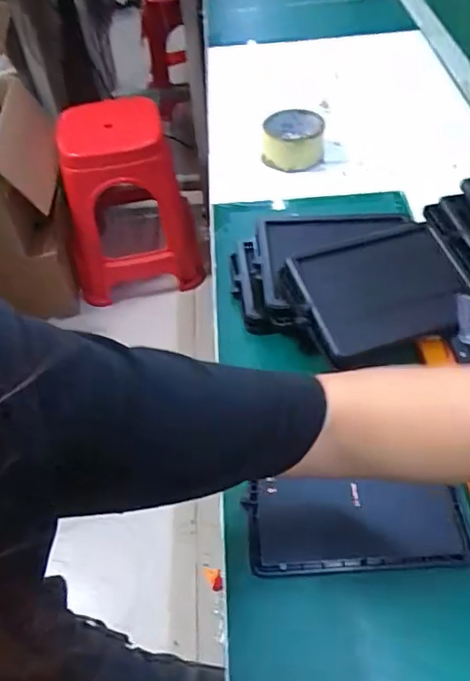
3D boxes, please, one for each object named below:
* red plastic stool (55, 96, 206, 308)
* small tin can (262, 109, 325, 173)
[{"bbox_3d":[-0.312,-0.415,1.589,0.356,0.449,0.356,-8,50,-2],"label":"red plastic stool"},{"bbox_3d":[0.080,-0.277,0.746,0.081,0.048,0.080,-2,50,3],"label":"small tin can"}]

